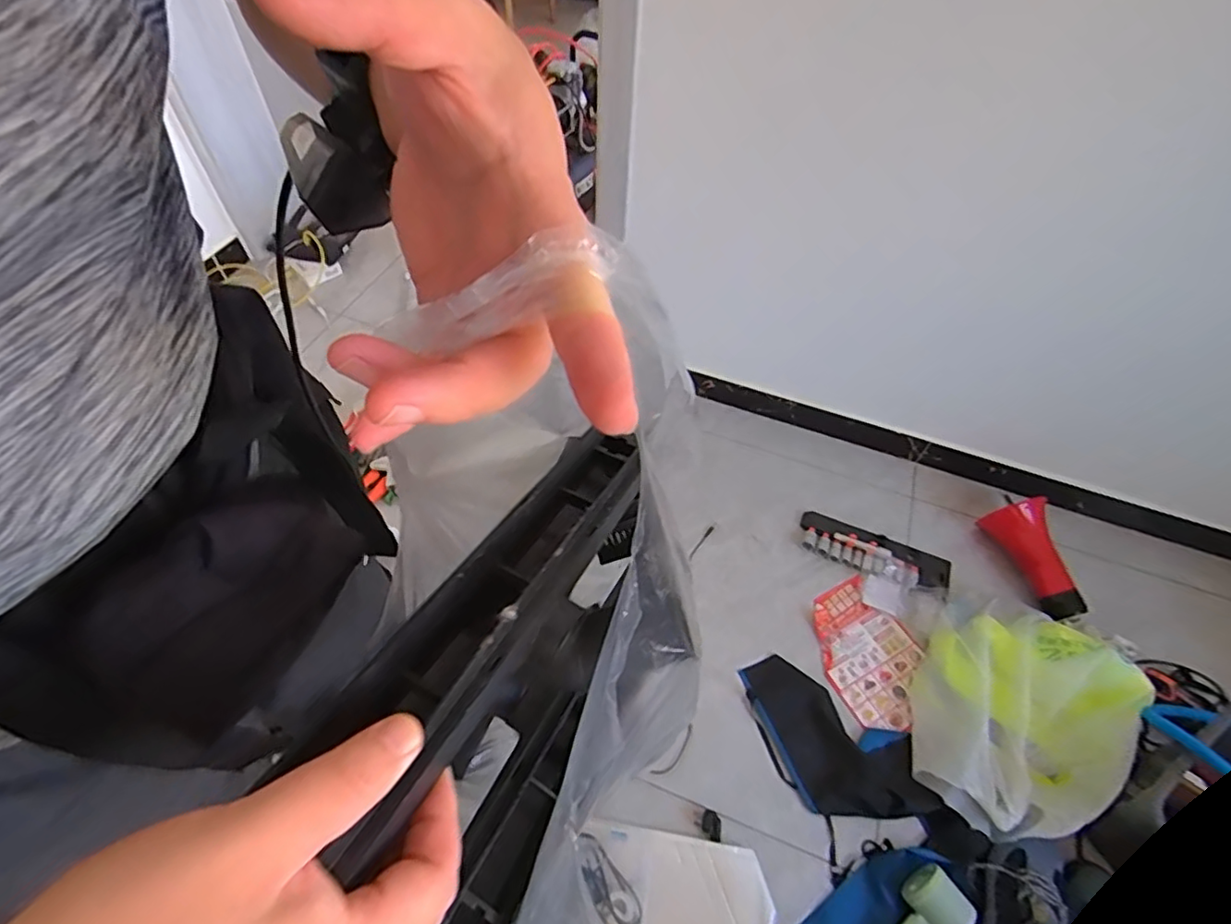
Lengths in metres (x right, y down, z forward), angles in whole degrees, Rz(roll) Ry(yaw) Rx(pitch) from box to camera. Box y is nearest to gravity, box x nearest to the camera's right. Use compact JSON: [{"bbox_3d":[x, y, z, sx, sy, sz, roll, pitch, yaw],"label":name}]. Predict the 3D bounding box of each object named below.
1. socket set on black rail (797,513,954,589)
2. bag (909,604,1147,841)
[{"bbox_3d":[0.554,0.197,1.293,0.306,0.022,0.102,22,56,13],"label":"socket set on black rail"},{"bbox_3d":[0.710,0.440,1.050,0.292,0.140,0.409,23,56,14],"label":"bag"}]

